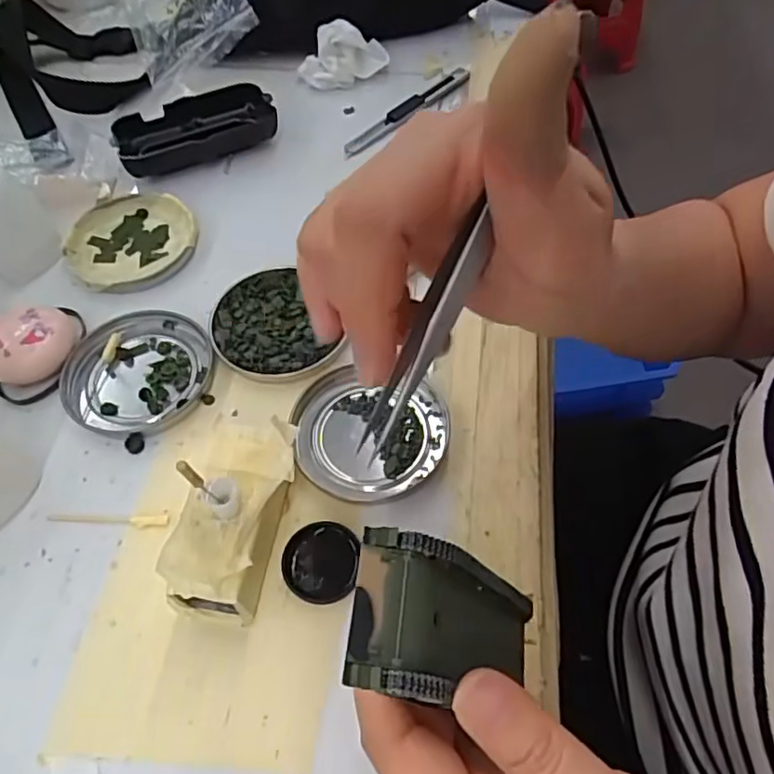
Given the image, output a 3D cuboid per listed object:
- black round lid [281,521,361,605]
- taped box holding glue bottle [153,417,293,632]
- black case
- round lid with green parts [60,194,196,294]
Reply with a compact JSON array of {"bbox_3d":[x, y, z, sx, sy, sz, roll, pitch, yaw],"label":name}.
[{"bbox_3d":[-0.030,0.079,0.280,0.033,0.006,0.036,-1,57,2],"label":"black round lid"},{"bbox_3d":[-0.067,0.058,0.275,0.045,0.042,0.087,4,57,5],"label":"taped box holding glue bottle"},{"bbox_3d":[-0.135,-0.182,0.437,0.106,0.026,0.053,-22,58,-12],"label":"black case"},{"bbox_3d":[-0.162,-0.092,0.394,0.078,0.013,0.073,-1,57,2],"label":"round lid with green parts"}]

